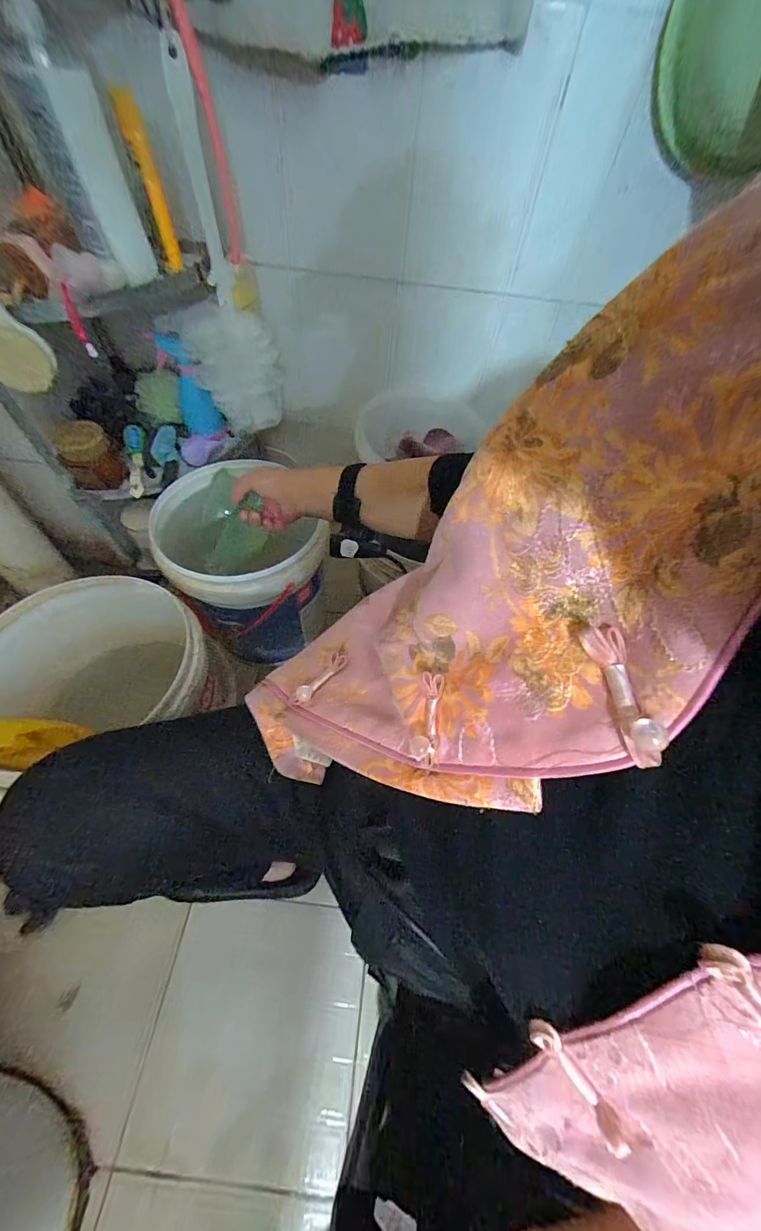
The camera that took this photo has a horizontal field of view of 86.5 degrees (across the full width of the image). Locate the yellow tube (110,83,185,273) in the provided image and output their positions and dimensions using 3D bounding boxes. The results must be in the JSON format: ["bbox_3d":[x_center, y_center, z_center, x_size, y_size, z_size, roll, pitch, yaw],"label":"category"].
[{"bbox_3d":[-0.333,-0.618,0.587,0.026,0.178,0.032,3,54,-2],"label":"yellow tube"}]

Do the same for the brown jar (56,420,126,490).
[{"bbox_3d":[-0.549,-0.302,0.767,0.096,0.108,0.073,-26,60,-22],"label":"brown jar"}]

